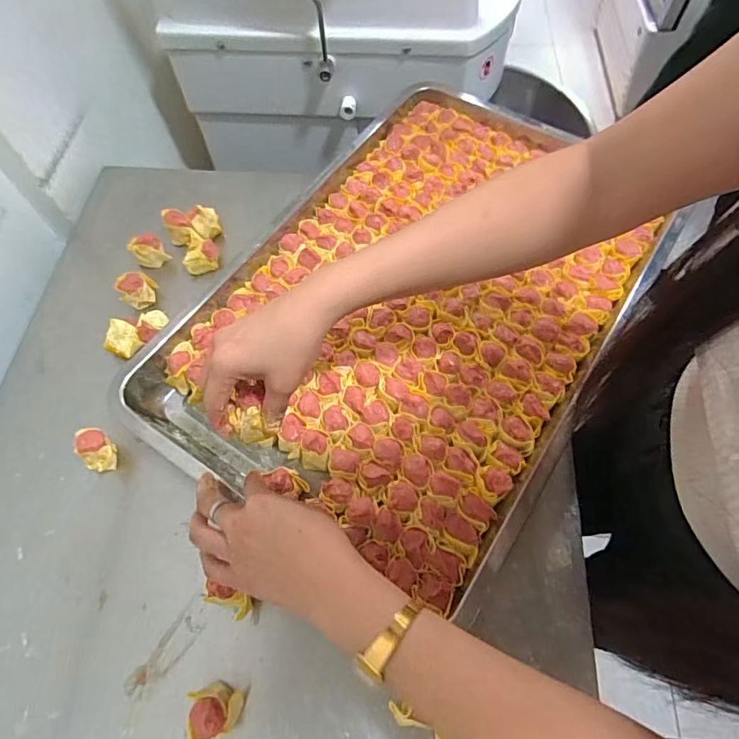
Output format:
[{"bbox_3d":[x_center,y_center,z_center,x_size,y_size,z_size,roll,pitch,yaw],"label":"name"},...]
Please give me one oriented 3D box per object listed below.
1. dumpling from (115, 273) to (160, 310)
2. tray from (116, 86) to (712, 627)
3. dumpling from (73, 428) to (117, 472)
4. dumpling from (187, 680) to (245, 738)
[{"bbox_3d":[-0.269,-0.091,0.571,0.040,0.039,0.037,-35,66,-16],"label":"dumpling"},{"bbox_3d":[0.057,-0.078,0.536,0.390,0.049,0.563,33,69,16],"label":"tray"},{"bbox_3d":[-0.267,0.079,0.479,0.044,0.038,0.031,33,67,17],"label":"dumpling"},{"bbox_3d":[-0.120,0.262,0.376,0.035,0.040,0.034,-1,62,1],"label":"dumpling"}]

